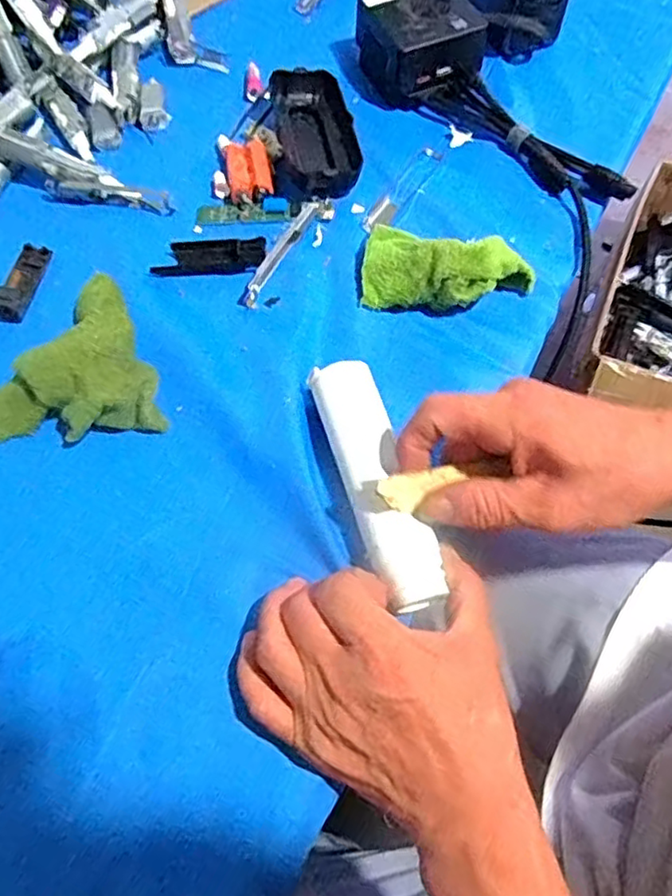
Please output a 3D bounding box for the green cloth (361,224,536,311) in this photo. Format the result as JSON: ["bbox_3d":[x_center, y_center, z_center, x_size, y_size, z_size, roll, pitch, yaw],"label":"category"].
[{"bbox_3d":[0.069,-0.112,0.390,0.105,0.037,0.055,17,67,8],"label":"green cloth"}]

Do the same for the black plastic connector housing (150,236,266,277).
[{"bbox_3d":[-0.084,-0.128,0.417,0.072,0.009,0.027,1,65,1],"label":"black plastic connector housing"}]

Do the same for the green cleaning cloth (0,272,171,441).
[{"bbox_3d":[-0.164,-0.048,0.363,0.099,0.042,0.106,-24,67,-10],"label":"green cleaning cloth"}]

